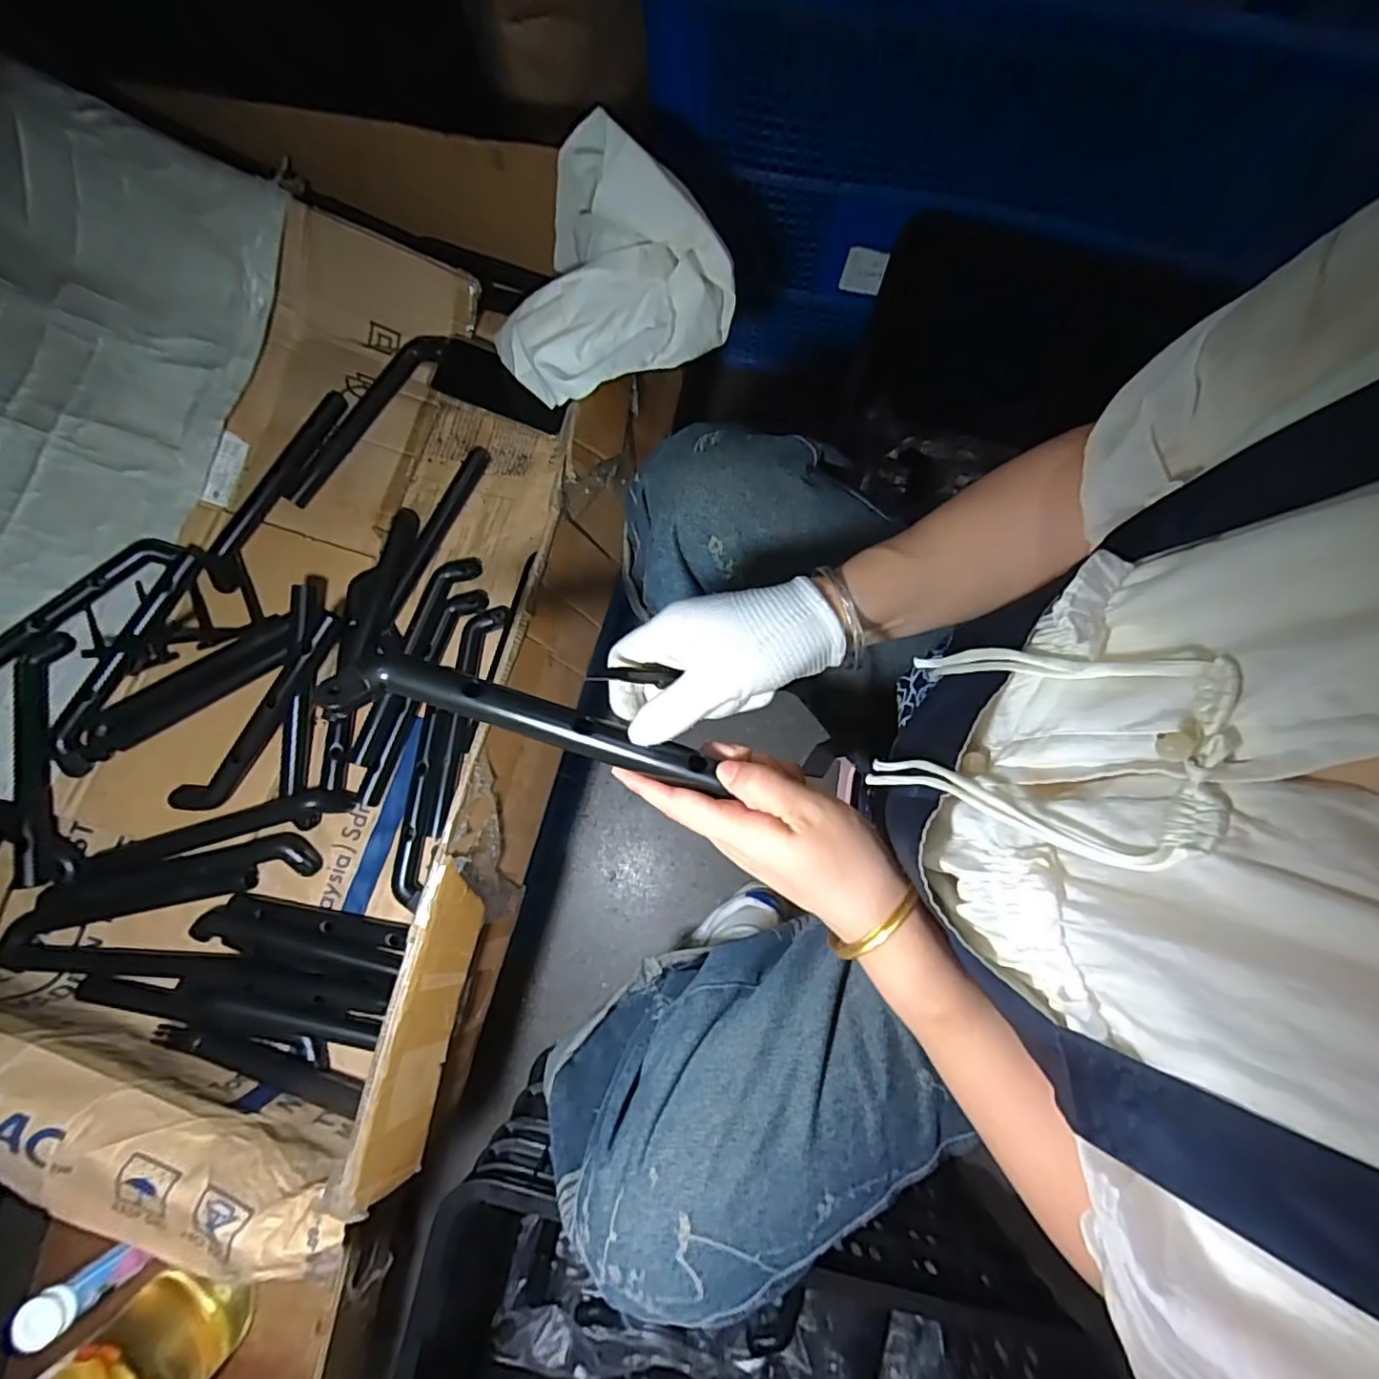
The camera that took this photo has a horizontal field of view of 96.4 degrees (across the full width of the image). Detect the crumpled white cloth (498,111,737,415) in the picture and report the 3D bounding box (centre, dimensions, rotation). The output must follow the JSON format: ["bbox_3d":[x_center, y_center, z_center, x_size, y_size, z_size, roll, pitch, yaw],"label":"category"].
[{"bbox_3d":[-0.090,-0.393,0.592,0.203,0.125,0.229,-37,81,-7],"label":"crumpled white cloth"}]

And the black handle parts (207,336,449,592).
[{"bbox_3d":[-0.411,-0.268,0.681,0.065,0.034,0.359,36,80,7],"label":"black handle parts"}]

